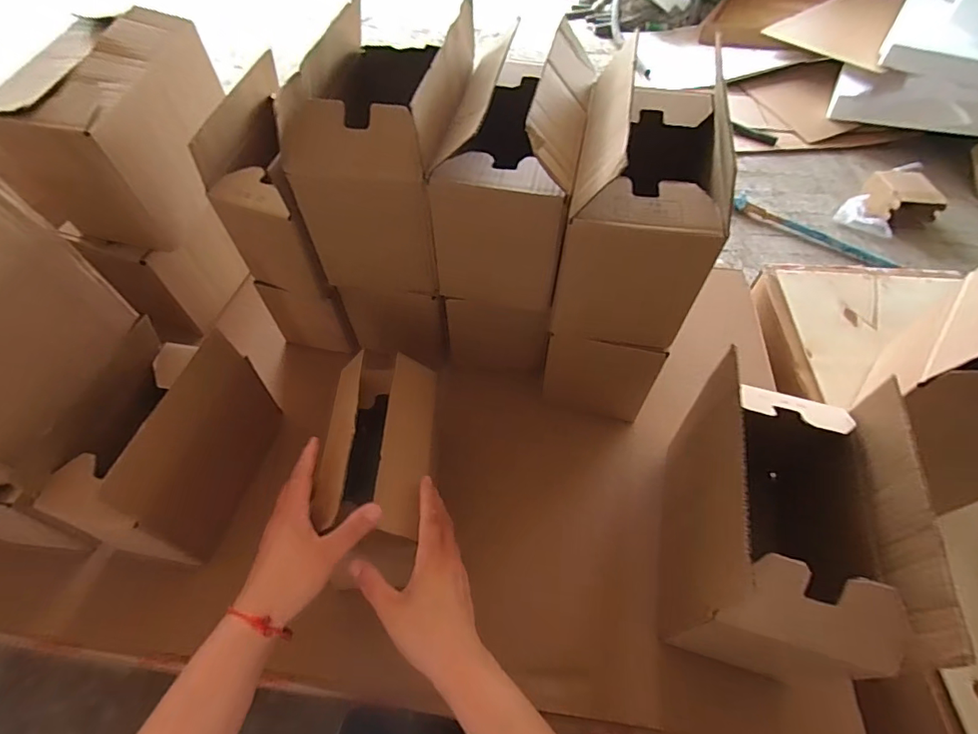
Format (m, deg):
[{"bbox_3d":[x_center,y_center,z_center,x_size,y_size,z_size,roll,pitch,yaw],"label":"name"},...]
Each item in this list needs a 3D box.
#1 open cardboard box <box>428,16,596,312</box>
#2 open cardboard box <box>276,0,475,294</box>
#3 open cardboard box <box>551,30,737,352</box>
[{"bbox_3d":[0.027,-0.211,0.522,0.129,0.195,0.208,12,56,4],"label":"open cardboard box"},{"bbox_3d":[-0.104,-0.236,0.534,0.133,0.222,0.214,11,56,4],"label":"open cardboard box"},{"bbox_3d":[0.144,-0.157,0.491,0.136,0.209,0.181,10,56,3],"label":"open cardboard box"}]

